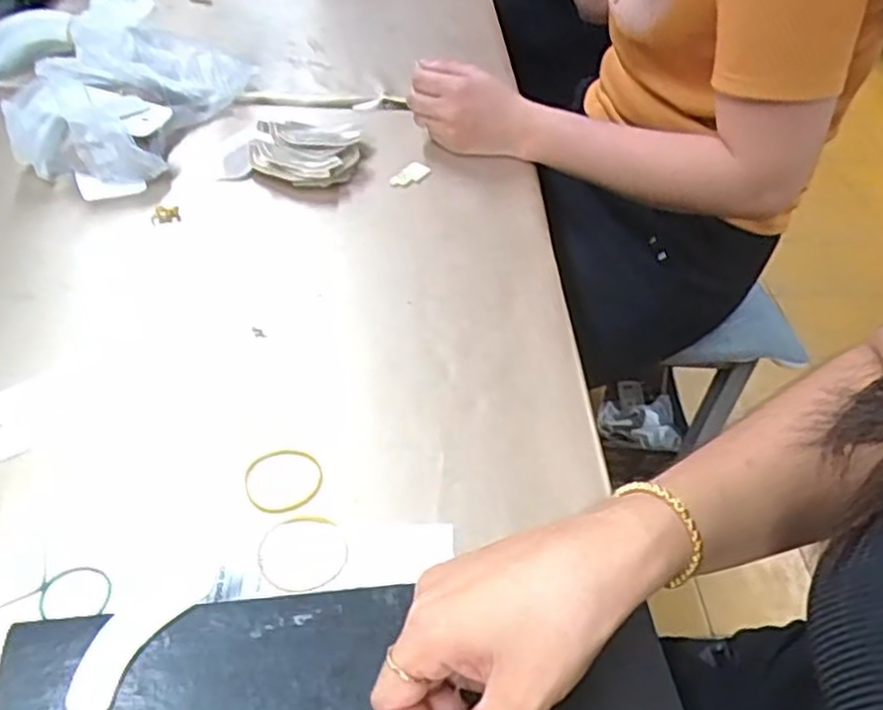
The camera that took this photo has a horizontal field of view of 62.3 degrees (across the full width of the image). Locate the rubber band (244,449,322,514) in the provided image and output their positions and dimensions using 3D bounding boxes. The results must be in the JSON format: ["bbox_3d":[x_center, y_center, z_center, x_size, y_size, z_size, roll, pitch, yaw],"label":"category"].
[{"bbox_3d":[-0.092,0.073,0.428,0.045,0.004,0.042,2,46,-3],"label":"rubber band"}]

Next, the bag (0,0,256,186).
[{"bbox_3d":[-0.283,-0.243,0.668,0.159,0.080,0.221,7,46,1],"label":"bag"}]

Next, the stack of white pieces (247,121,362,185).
[{"bbox_3d":[-0.122,-0.181,0.649,0.092,0.030,0.091,6,46,1],"label":"stack of white pieces"}]

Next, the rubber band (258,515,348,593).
[{"bbox_3d":[-0.076,0.107,0.396,0.047,0.004,0.045,2,46,-3],"label":"rubber band"}]

